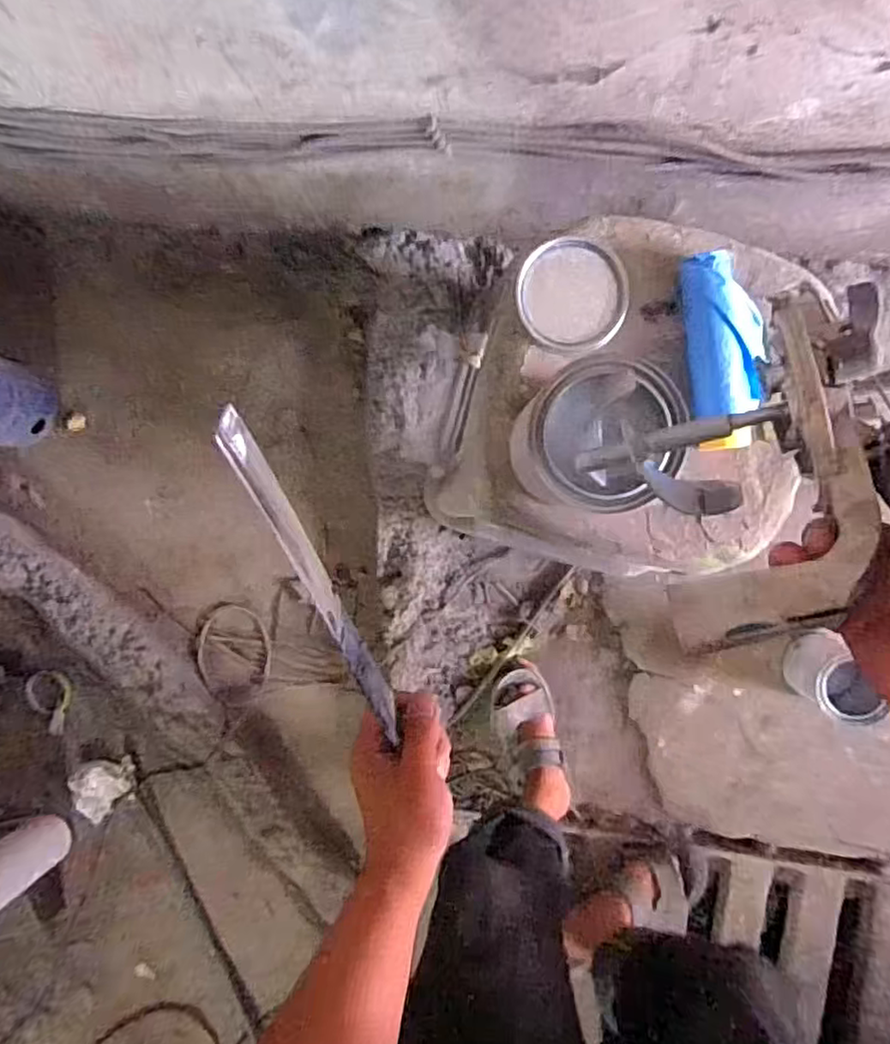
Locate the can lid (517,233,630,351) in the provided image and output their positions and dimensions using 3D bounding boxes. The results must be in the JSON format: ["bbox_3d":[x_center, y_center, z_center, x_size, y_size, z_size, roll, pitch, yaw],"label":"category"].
[{"bbox_3d":[0.108,-0.194,0.542,0.095,0.011,0.088,0,90,6],"label":"can lid"}]

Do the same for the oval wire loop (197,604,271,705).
[{"bbox_3d":[-0.384,0.240,1.162,0.132,0.008,0.174,-10,80,-1],"label":"oval wire loop"}]

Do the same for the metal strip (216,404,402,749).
[{"bbox_3d":[-0.066,0.041,0.350,0.005,0.033,0.227,-15,126,7],"label":"metal strip"}]

